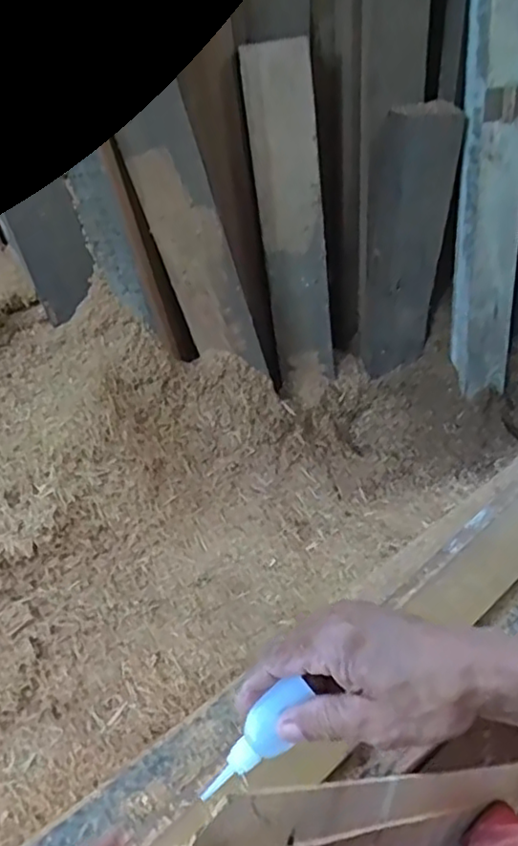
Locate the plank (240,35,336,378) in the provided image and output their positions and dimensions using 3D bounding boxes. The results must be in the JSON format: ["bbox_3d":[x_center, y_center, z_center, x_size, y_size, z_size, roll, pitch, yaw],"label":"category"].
[{"bbox_3d":[0.066,-0.358,1.209,0.113,0.617,0.028,-6,37,5],"label":"plank"}]

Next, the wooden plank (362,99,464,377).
[{"bbox_3d":[0.284,-0.339,1.292,0.157,0.534,0.045,7,39,11],"label":"wooden plank"}]

